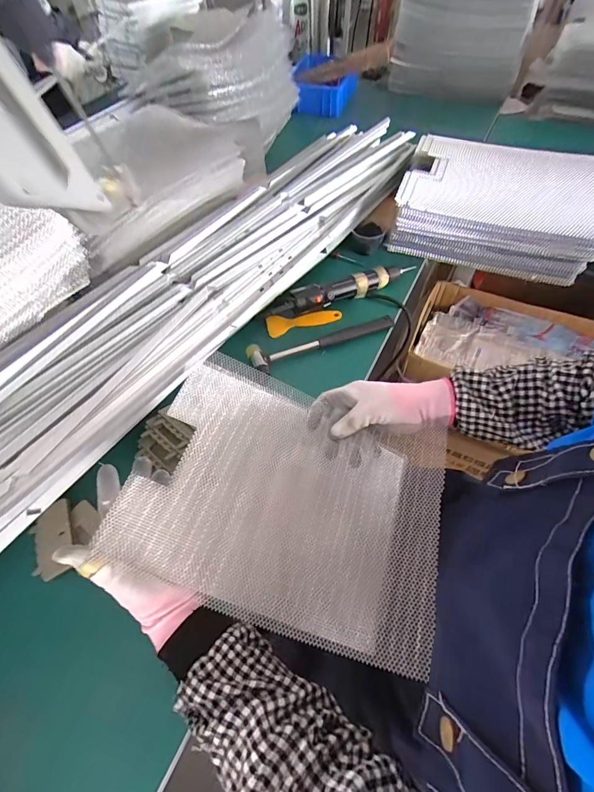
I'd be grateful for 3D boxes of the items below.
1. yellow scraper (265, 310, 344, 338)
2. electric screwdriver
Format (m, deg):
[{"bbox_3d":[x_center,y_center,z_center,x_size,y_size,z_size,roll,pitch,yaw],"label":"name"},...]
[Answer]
[{"bbox_3d":[0.012,-0.131,0.620,0.129,0.009,0.035,-17,86,-9],"label":"yellow scraper"},{"bbox_3d":[0.081,-0.182,0.623,0.298,0.044,0.039,-20,58,-10],"label":"electric screwdriver"}]

